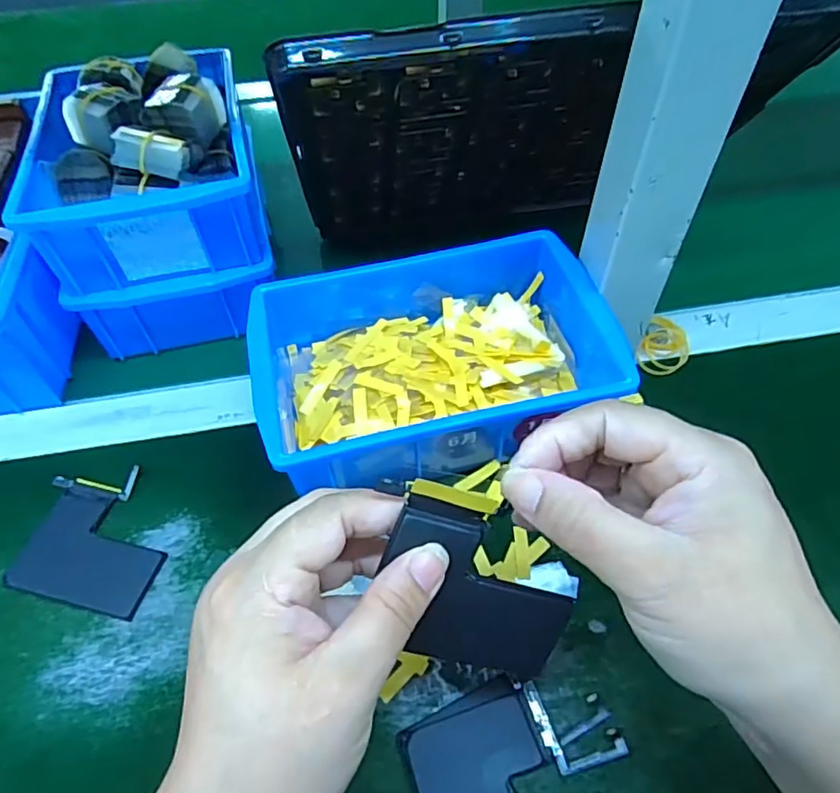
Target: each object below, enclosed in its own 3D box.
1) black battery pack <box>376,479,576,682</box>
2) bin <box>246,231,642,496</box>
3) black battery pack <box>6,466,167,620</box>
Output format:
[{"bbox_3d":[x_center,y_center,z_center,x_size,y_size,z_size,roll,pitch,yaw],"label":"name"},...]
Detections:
[{"bbox_3d":[0.023,0.070,0.211,0.076,0.069,0.004,15,14,-16],"label":"black battery pack"},{"bbox_3d":[0.006,-0.023,0.356,0.201,0.063,0.139,-11,52,-7],"label":"bin"},{"bbox_3d":[-0.178,0.078,0.324,0.079,0.005,0.073,8,53,8],"label":"black battery pack"}]

